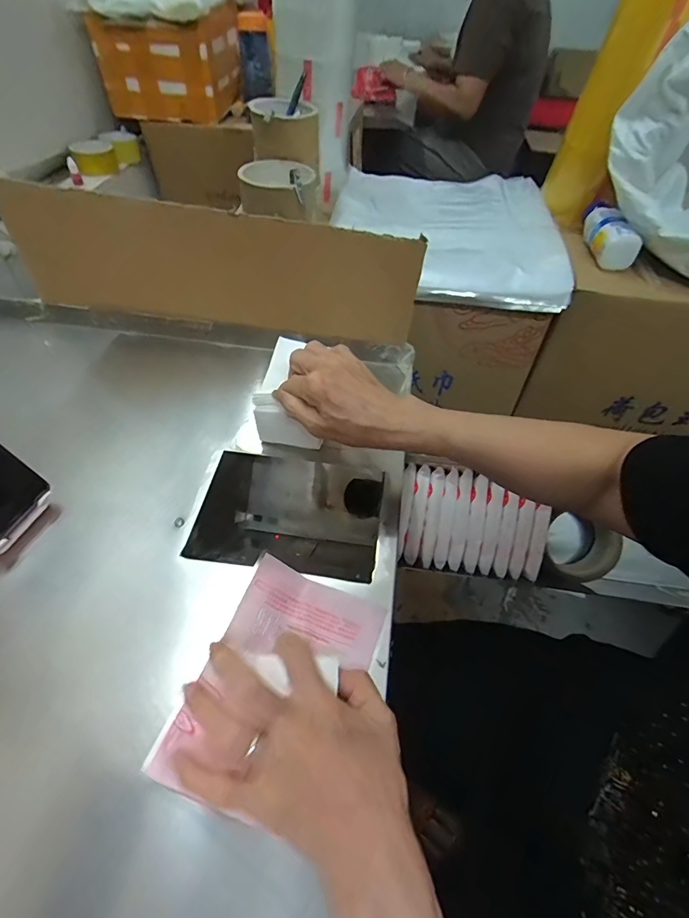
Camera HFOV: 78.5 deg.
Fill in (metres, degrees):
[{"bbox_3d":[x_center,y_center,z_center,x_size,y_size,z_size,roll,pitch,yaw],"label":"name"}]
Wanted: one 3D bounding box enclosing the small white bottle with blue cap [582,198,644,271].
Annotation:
[{"bbox_3d":[0.379,-0.325,0.603,0.056,0.053,0.132,11,52,7],"label":"small white bottle with blue cap"}]

